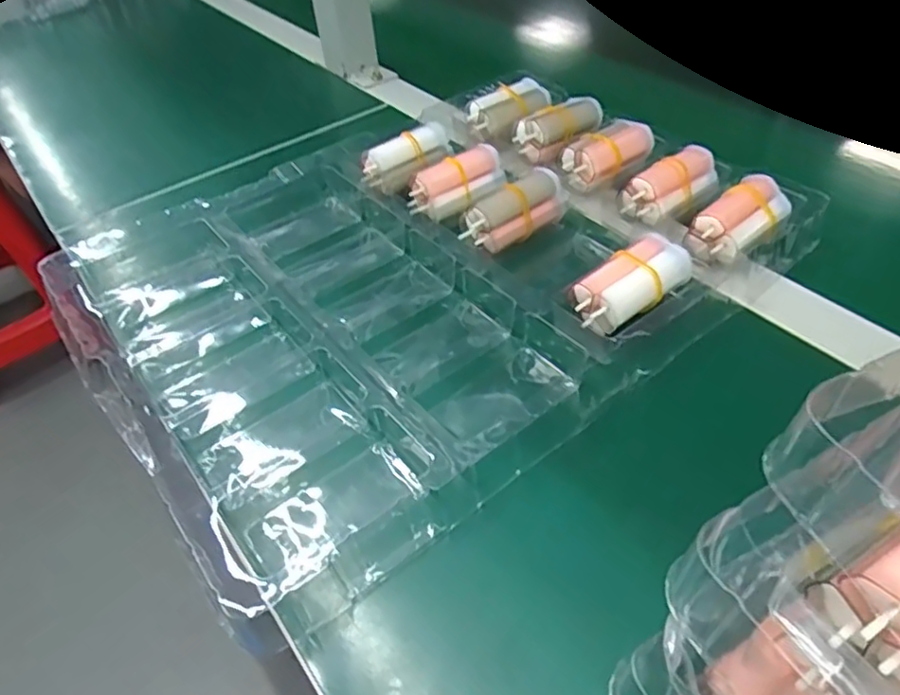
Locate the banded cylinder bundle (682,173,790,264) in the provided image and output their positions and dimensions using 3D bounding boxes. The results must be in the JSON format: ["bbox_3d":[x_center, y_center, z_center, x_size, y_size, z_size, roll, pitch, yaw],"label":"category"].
[{"bbox_3d":[0.174,-0.079,0.373,0.066,0.020,0.031,-36,56,-12],"label":"banded cylinder bundle"}]

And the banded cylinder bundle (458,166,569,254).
[{"bbox_3d":[0.043,-0.087,0.402,0.068,0.034,0.025,-27,53,-21],"label":"banded cylinder bundle"}]

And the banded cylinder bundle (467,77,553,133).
[{"bbox_3d":[0.049,-0.190,0.493,0.065,0.021,0.035,-26,53,-20],"label":"banded cylinder bundle"}]

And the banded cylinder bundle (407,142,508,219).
[{"bbox_3d":[0.006,-0.113,0.424,0.069,0.026,0.031,-25,52,-19],"label":"banded cylinder bundle"}]

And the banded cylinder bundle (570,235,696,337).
[{"bbox_3d":[0.100,-0.036,0.342,0.068,0.023,0.035,-35,55,-11],"label":"banded cylinder bundle"}]

